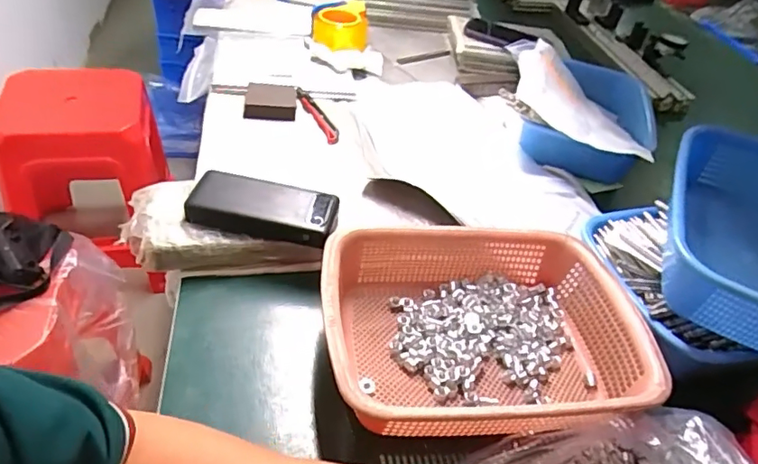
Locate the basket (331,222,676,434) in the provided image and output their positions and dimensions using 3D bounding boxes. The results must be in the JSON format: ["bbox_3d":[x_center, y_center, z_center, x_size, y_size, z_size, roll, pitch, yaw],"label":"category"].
[{"bbox_3d":[0.095,0.090,0.509,0.294,0.071,0.213,-1,43,-12],"label":"basket"}]

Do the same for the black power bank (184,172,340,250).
[{"bbox_3d":[-0.123,-0.026,0.585,0.153,0.031,0.076,9,42,-1],"label":"black power bank"}]

